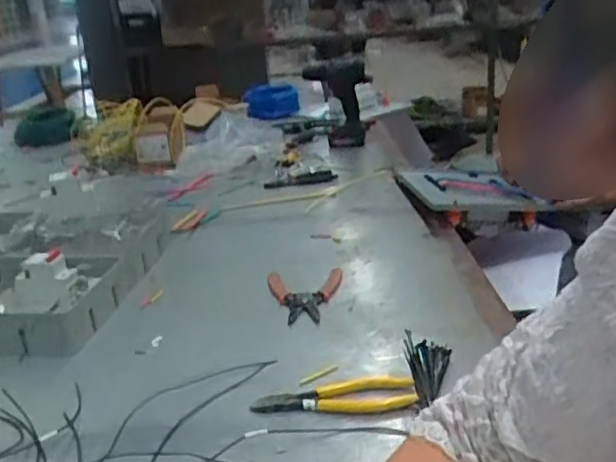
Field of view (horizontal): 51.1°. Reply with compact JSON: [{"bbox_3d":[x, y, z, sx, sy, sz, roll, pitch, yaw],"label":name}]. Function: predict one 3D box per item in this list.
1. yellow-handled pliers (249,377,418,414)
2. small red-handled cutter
[{"bbox_3d":[0.028,0.171,0.673,0.169,0.011,0.064,-6,22,-5],"label":"yellow-handled pliers"},{"bbox_3d":[-0.005,0.091,0.895,0.107,0.019,0.150,-3,22,2],"label":"small red-handled cutter"}]

